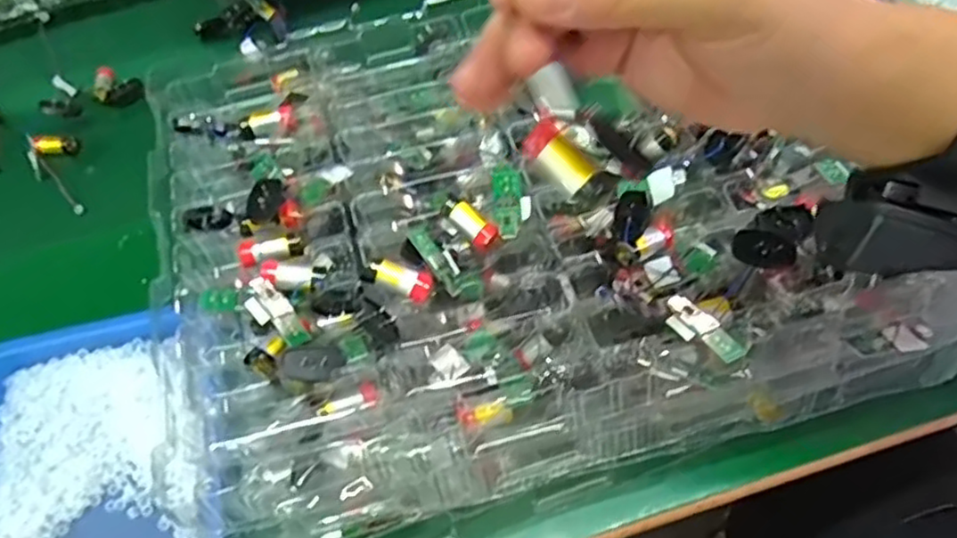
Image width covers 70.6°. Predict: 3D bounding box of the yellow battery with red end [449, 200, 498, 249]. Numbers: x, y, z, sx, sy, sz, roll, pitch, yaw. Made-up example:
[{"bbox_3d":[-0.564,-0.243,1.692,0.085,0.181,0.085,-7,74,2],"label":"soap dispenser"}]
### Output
[{"bbox_3d":[-0.002,-0.025,0.389,0.030,0.012,0.012,45,70,9],"label":"yellow battery with red end"}]

